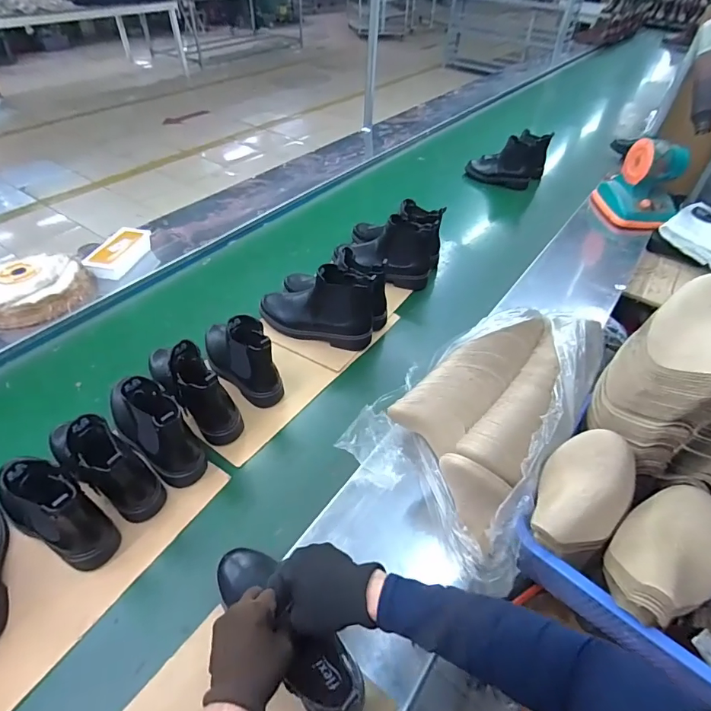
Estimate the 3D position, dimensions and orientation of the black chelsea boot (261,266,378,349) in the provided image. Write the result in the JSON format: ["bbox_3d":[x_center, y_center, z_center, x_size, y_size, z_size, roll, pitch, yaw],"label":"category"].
[{"bbox_3d":[-0.087,-0.113,0.936,0.260,0.157,0.092,13,47,9],"label":"black chelsea boot"}]

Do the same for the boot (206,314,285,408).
[{"bbox_3d":[-0.238,-0.018,0.849,0.086,0.151,0.229,-28,54,-27],"label":"boot"}]

